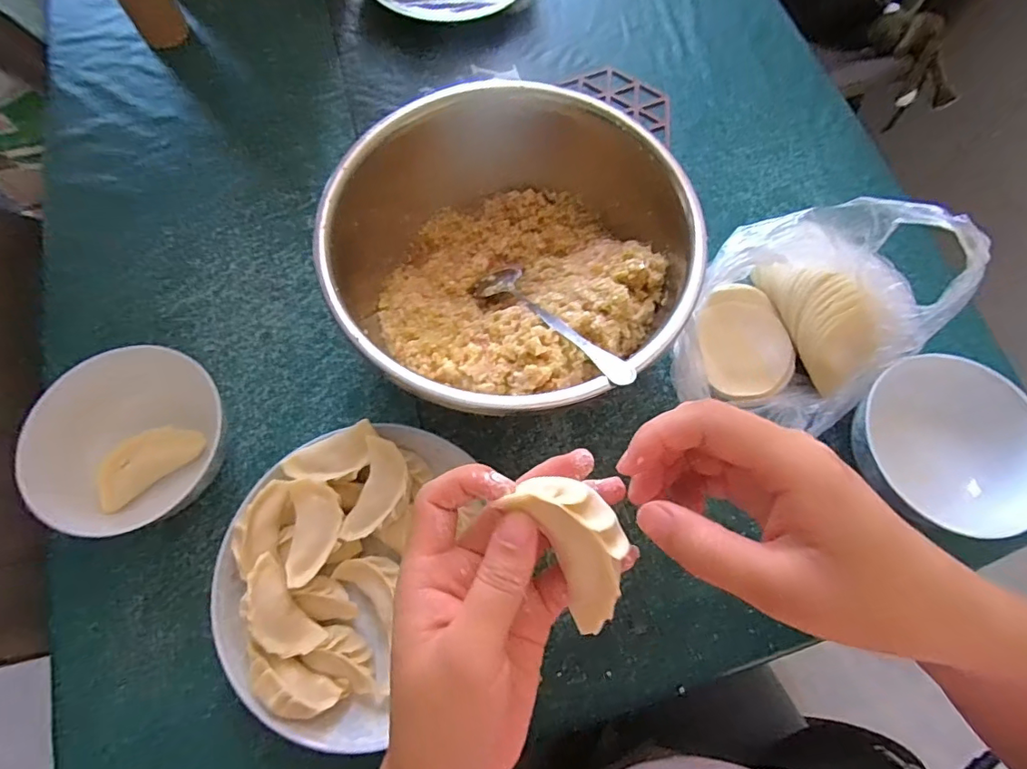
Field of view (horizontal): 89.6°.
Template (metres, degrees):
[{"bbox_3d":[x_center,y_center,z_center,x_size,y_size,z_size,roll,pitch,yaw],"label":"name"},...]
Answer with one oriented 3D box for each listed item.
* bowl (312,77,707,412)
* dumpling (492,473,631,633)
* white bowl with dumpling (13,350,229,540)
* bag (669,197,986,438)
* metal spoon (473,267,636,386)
[{"bbox_3d":[0.002,-0.082,0.394,0.240,0.110,0.248,0,70,0],"label":"bowl"},{"bbox_3d":[0.027,0.066,0.199,0.034,0.019,0.062,-24,94,-9],"label":"dumpling"},{"bbox_3d":[-0.262,0.045,0.371,0.125,0.075,0.115,0,70,0],"label":"white bowl with dumpling"},{"bbox_3d":[0.203,-0.039,0.366,0.147,0.143,0.148,28,72,9],"label":"bag"},{"bbox_3d":[0.026,-0.048,0.363,0.037,0.016,0.175,-34,44,-12],"label":"metal spoon"}]

